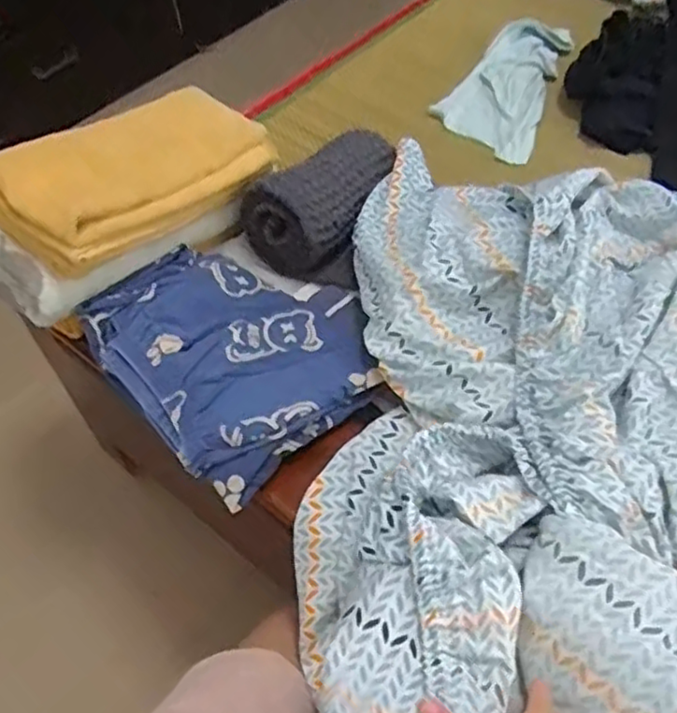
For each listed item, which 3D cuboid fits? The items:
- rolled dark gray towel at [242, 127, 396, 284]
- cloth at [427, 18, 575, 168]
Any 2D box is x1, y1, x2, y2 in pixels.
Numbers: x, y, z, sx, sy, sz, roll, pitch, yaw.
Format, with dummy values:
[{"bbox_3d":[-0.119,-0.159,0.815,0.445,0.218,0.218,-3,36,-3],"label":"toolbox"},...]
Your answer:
[{"bbox_3d":[-0.014,-0.190,0.806,0.117,0.095,0.188,31,61,24],"label":"rolled dark gray towel"},{"bbox_3d":[0.253,-0.426,1.062,0.161,0.033,0.332,17,56,16],"label":"cloth"}]

